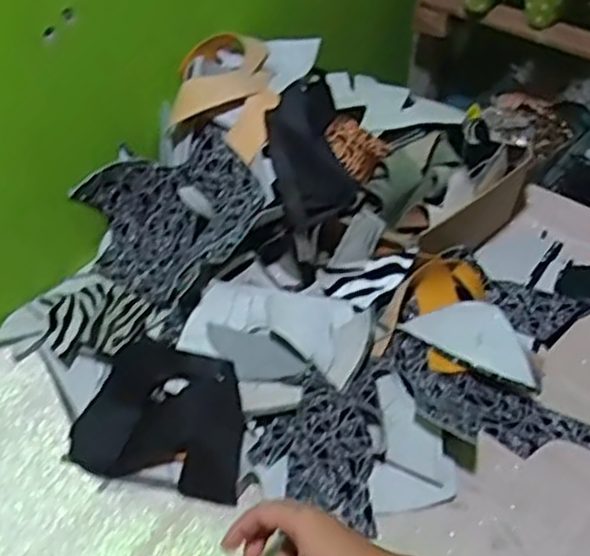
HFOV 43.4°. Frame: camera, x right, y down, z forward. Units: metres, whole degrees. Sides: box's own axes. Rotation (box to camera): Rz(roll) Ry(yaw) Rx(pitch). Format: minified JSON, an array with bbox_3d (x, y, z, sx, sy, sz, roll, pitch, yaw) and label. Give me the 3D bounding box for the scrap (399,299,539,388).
[{"bbox_3d":[0.172,0.051,0.697,0.126,0.012,0.062,24,66,9],"label":"scrap"}]

